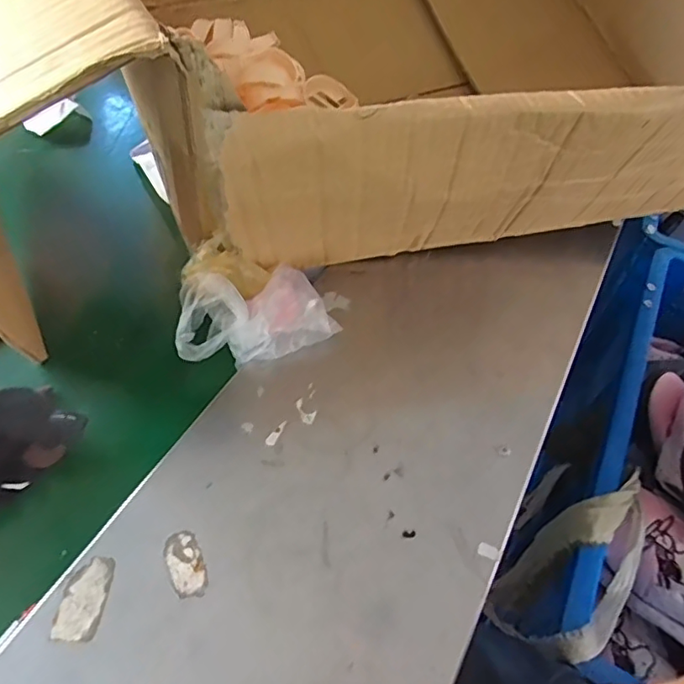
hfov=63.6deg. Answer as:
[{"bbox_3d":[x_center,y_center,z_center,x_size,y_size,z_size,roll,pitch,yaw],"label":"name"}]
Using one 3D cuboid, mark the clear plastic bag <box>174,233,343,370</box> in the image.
[{"bbox_3d":[-0.077,-0.036,0.463,0.132,0.069,0.083,-14,53,-14],"label":"clear plastic bag"}]

